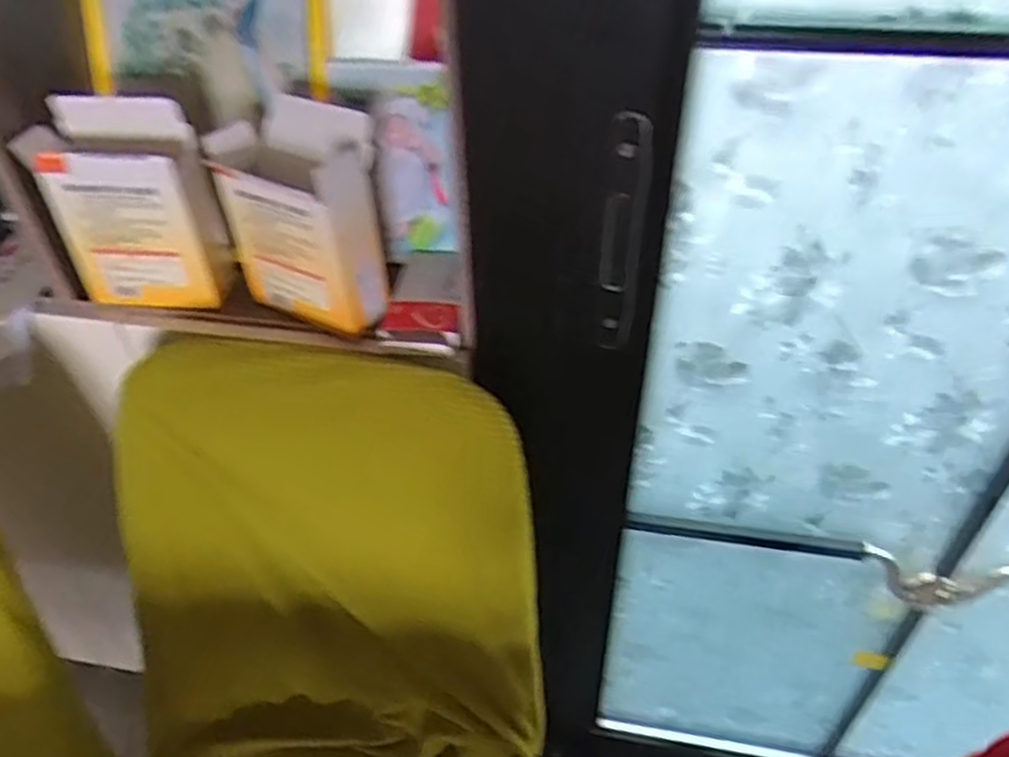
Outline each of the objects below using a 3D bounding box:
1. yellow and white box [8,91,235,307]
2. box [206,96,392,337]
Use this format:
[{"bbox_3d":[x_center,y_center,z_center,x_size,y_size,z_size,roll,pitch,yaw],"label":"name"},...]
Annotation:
[{"bbox_3d":[-0.340,-0.159,0.688,0.142,0.178,0.068,6,42,8],"label":"yellow and white box"},{"bbox_3d":[-0.177,-0.140,0.662,0.138,0.173,0.078,21,46,23],"label":"box"}]

